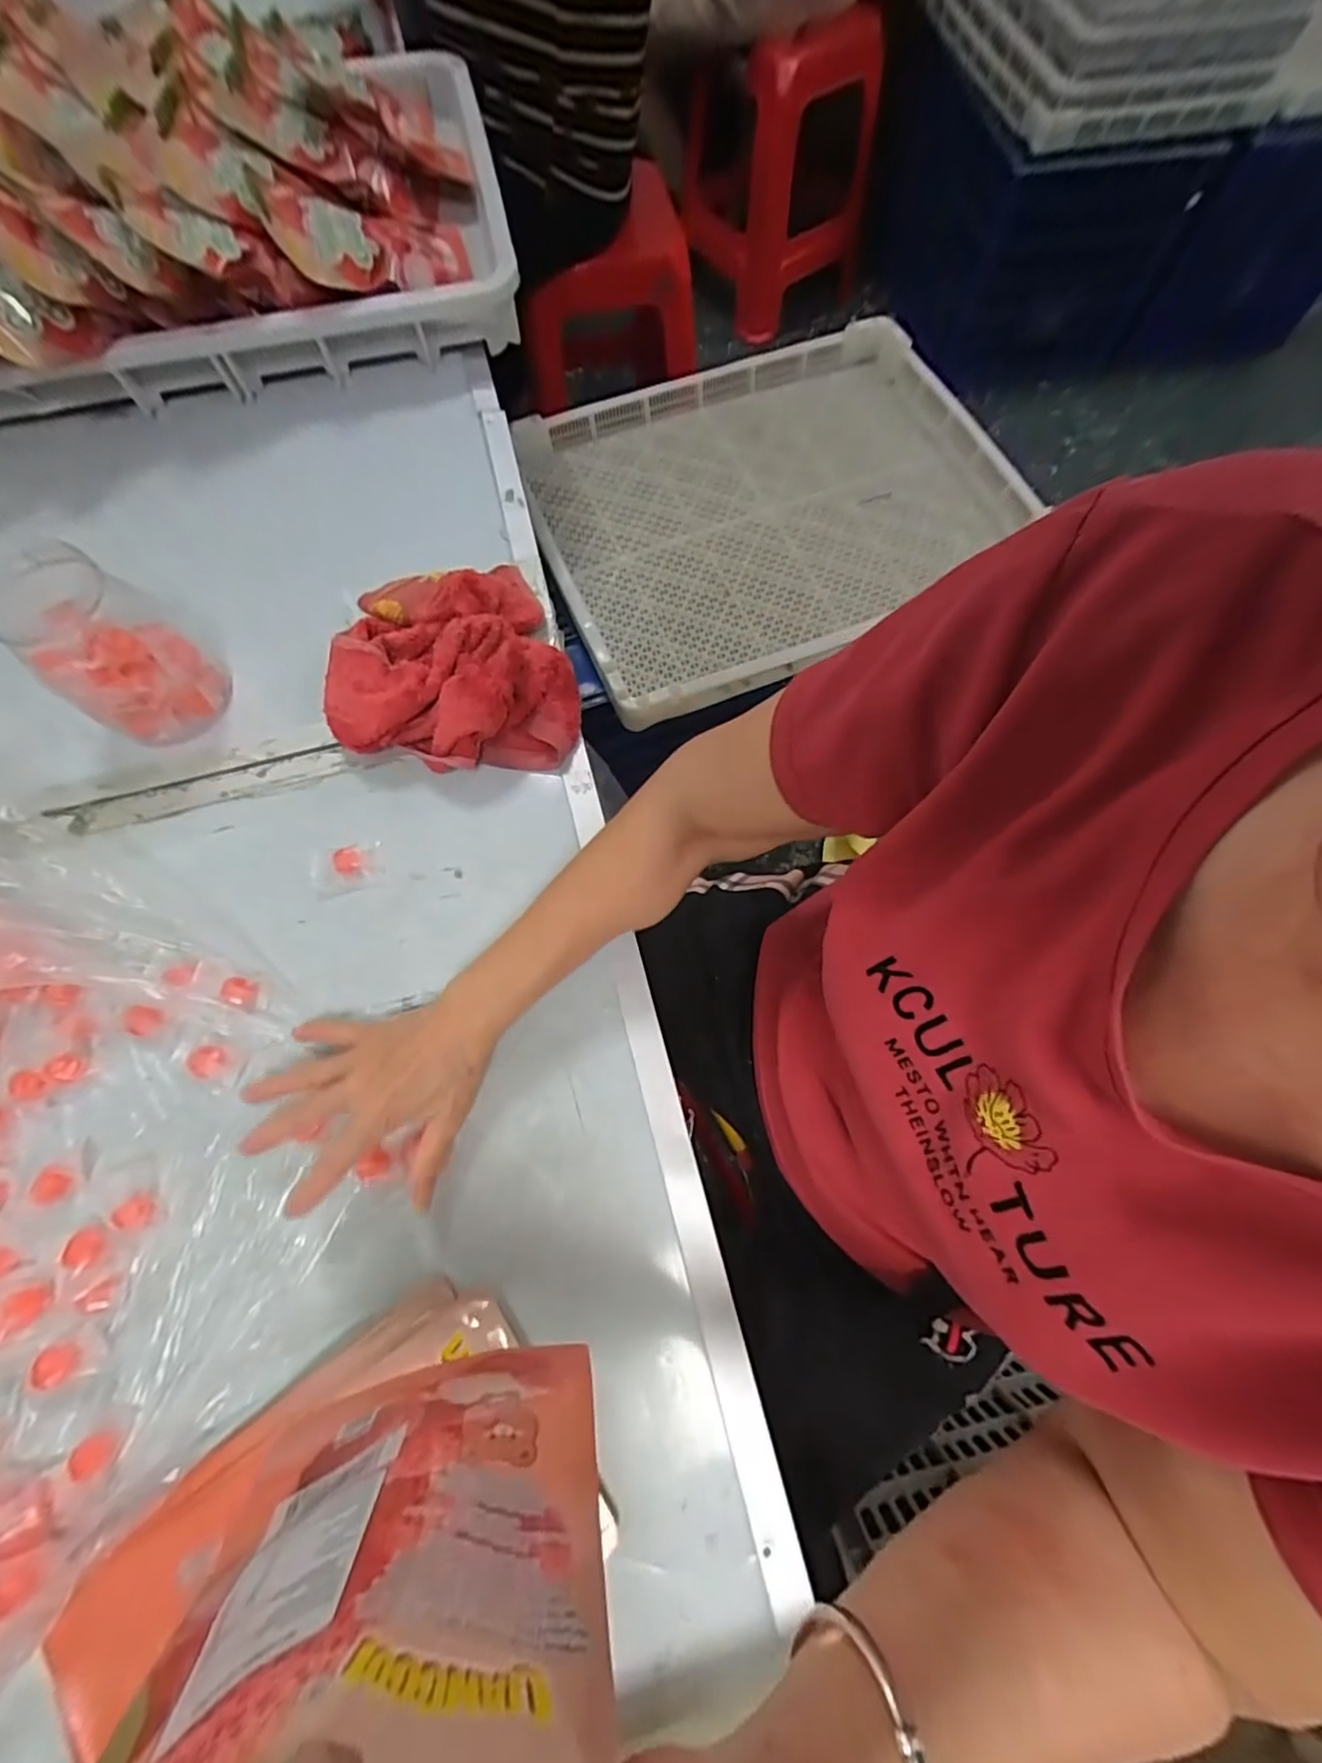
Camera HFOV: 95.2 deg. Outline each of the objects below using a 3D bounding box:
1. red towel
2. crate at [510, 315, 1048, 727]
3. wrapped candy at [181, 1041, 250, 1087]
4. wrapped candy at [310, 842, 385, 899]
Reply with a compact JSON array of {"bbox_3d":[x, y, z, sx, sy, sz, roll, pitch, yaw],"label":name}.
[{"bbox_3d":[-0.179,-0.186,0.502,0.200,0.075,0.195,-12,72,-4],"label":"red towel"},{"bbox_3d":[0.163,-0.550,0.871,0.701,0.060,0.511,-26,74,-8],"label":"crate"},{"bbox_3d":[-0.322,0.130,0.433,0.042,0.009,0.026,14,72,4],"label":"wrapped candy"},{"bbox_3d":[-0.252,-0.013,0.480,0.056,0.012,0.040,-13,72,-4],"label":"wrapped candy"}]

